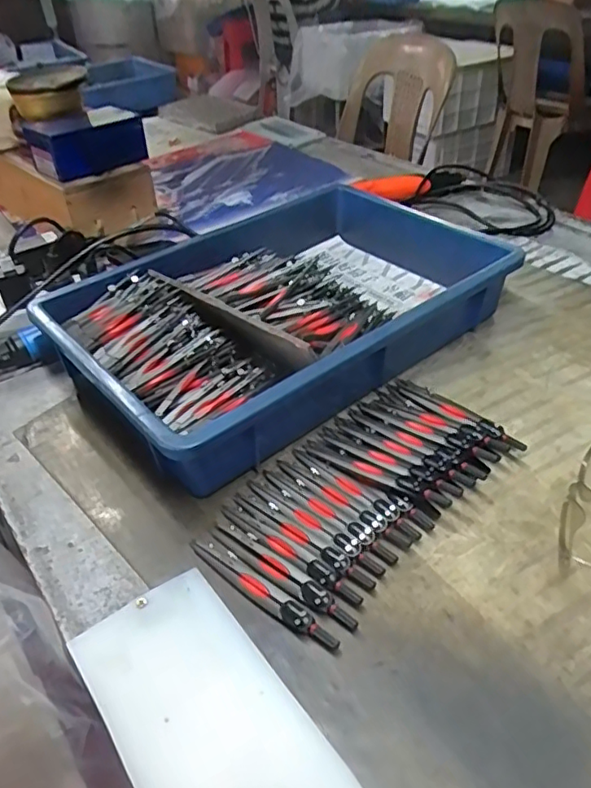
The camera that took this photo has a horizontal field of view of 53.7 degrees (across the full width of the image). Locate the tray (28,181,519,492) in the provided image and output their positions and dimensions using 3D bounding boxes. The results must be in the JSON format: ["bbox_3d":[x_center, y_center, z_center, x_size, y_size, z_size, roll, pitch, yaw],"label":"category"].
[{"bbox_3d":[-0.006,-0.095,0.612,0.443,0.072,0.293,-28,45,-28],"label":"tray"}]

